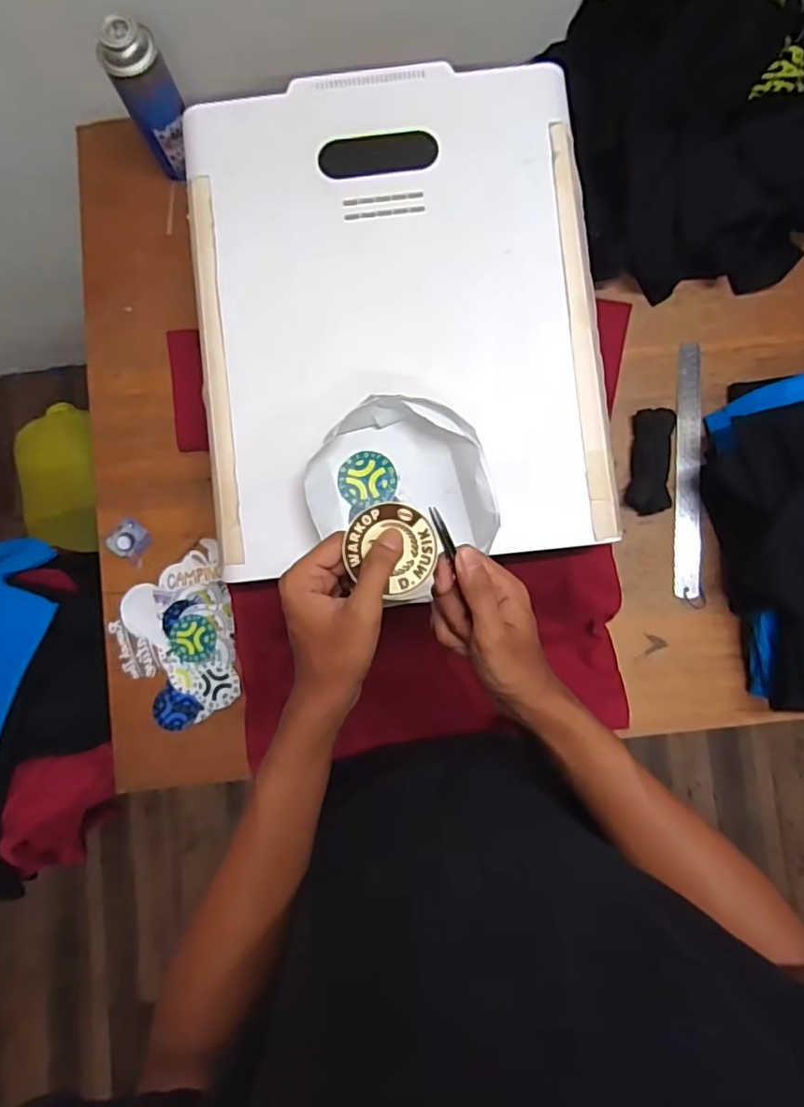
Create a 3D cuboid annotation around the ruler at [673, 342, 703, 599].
[{"bbox_3d":[0.361,-0.106,0.731,0.033,0.005,0.318,1,86,10],"label":"ruler"}]

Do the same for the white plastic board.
[{"bbox_3d":[-0.008,-0.244,0.582,0.396,0.021,0.497,-7,86,2],"label":"white plastic board"}]

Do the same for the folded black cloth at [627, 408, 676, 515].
[{"bbox_3d":[0.313,-0.113,0.723,0.048,0.025,0.129,5,86,1],"label":"folded black cloth"}]

